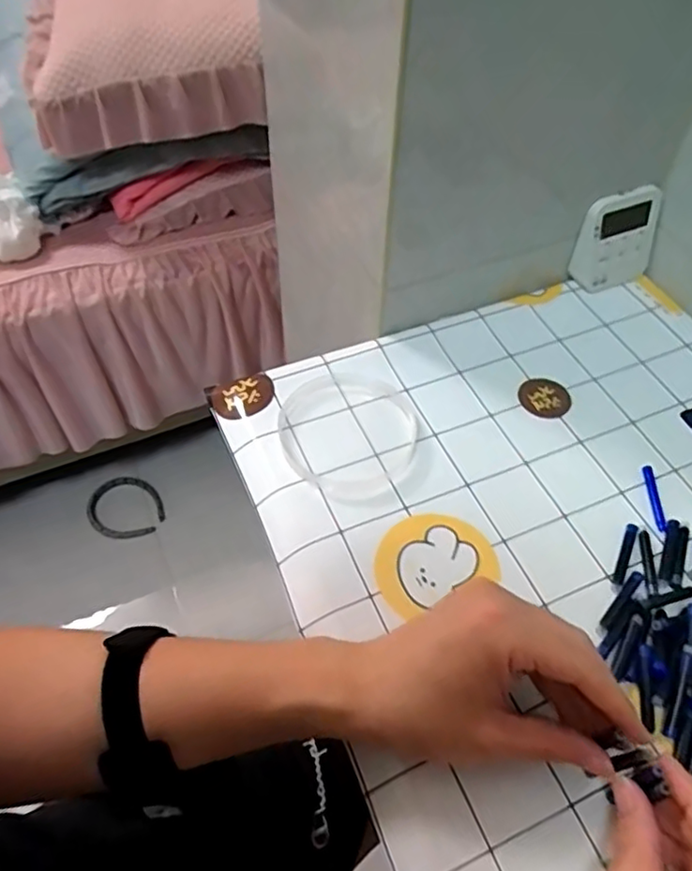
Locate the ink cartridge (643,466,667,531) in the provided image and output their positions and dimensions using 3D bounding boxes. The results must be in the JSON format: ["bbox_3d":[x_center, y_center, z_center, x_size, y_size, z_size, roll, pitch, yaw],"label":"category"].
[{"bbox_3d":[0.215,0.043,0.434,0.008,0.004,0.052,6,54,3],"label":"ink cartridge"}]

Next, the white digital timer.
[{"bbox_3d":[0.240,-0.173,0.552,0.074,0.082,0.015,-11,37,-6],"label":"white digital timer"}]

